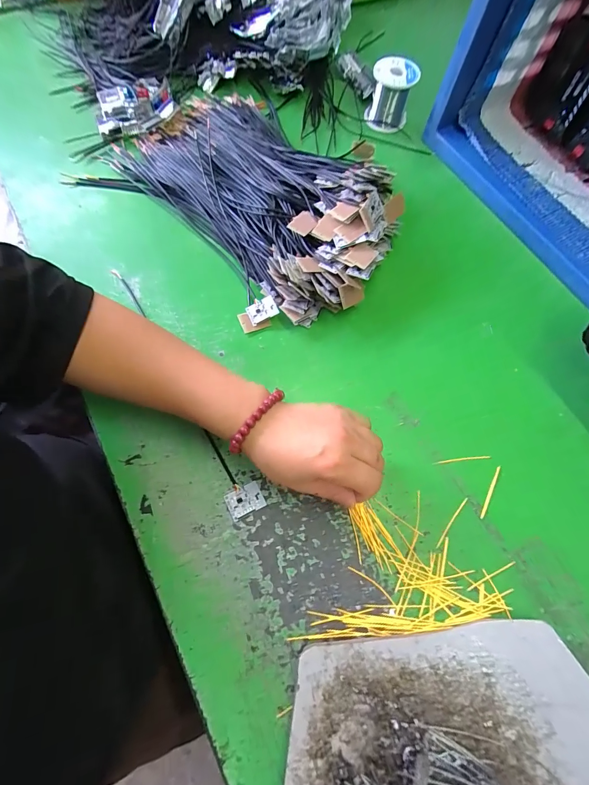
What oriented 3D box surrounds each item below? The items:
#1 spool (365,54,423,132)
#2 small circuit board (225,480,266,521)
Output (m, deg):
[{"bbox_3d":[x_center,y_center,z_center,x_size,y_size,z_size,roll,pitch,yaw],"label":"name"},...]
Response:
[{"bbox_3d":[0.139,-0.428,0.498,0.059,0.063,0.059,1,69,-2],"label":"spool"},{"bbox_3d":[-0.046,0.098,0.315,0.032,0.004,0.027,-26,72,-12],"label":"small circuit board"}]

